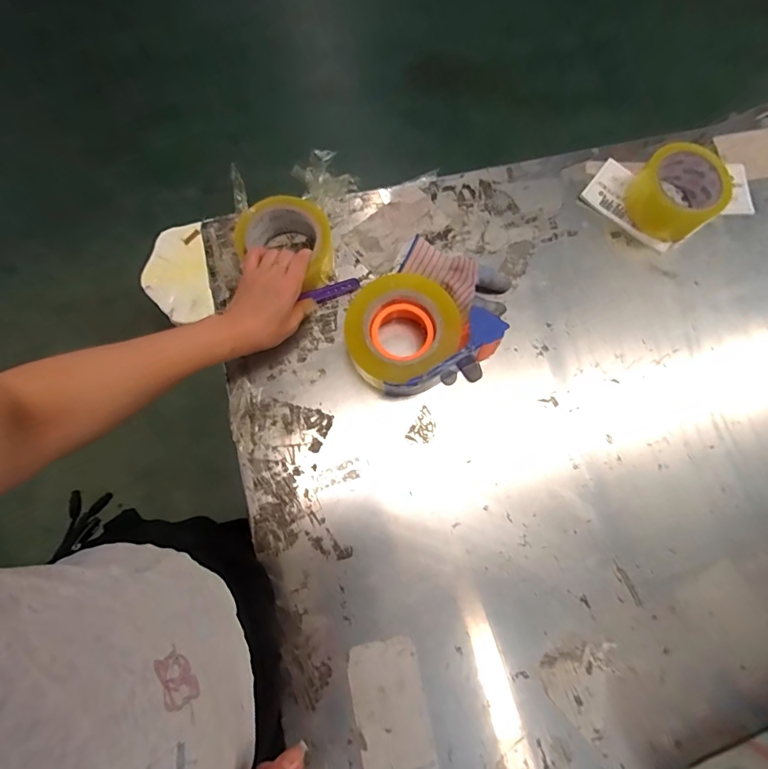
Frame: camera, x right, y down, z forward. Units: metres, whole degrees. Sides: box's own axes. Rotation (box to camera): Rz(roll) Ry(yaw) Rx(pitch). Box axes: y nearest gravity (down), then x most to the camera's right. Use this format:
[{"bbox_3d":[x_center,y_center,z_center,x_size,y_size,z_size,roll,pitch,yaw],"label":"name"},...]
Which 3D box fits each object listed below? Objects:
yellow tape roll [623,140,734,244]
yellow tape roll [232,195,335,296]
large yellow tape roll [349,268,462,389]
[{"bbox_3d":[0.375,-0.244,0.569,0.097,0.059,0.106,-27,80,-7],"label":"yellow tape roll"},{"bbox_3d":[-0.115,-0.165,0.536,0.103,0.064,0.108,0,77,-1],"label":"yellow tape roll"},{"bbox_3d":[0.020,-0.062,0.524,0.129,0.057,0.119,0,77,-1],"label":"large yellow tape roll"}]

